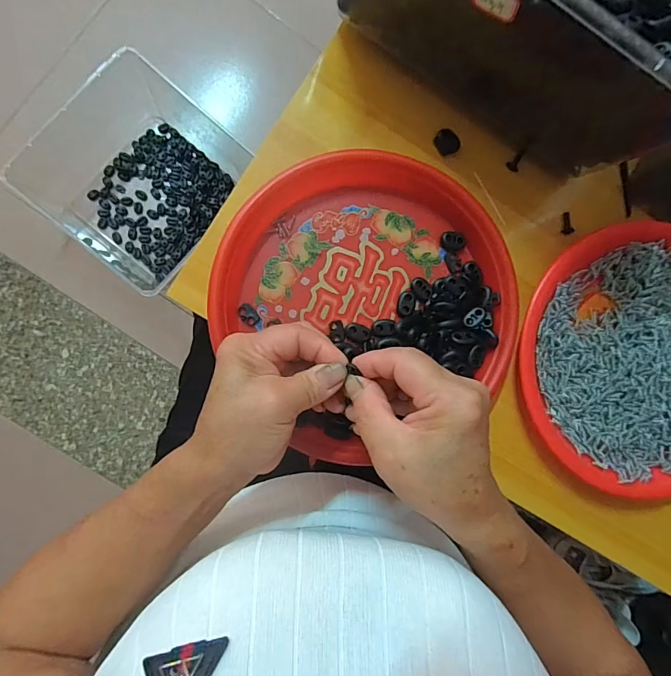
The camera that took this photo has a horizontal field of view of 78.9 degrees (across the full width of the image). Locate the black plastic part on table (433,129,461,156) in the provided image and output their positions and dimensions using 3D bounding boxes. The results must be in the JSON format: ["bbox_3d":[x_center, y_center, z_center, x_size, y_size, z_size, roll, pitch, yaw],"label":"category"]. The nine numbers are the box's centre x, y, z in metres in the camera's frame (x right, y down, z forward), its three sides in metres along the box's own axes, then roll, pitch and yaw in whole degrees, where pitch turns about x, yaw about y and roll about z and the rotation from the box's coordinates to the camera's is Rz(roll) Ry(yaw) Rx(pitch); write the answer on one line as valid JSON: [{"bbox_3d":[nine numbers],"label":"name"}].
[{"bbox_3d":[0.095,-0.167,0.348,0.022,0.013,0.015,43,84,-4],"label":"black plastic part on table"}]

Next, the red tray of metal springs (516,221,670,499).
[{"bbox_3d":[0.260,0.017,0.348,0.218,0.023,0.215,6,88,-7],"label":"red tray of metal springs"}]

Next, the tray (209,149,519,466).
[{"bbox_3d":[0.026,-0.035,0.324,0.220,0.032,0.223,0,89,-7],"label":"tray"}]

